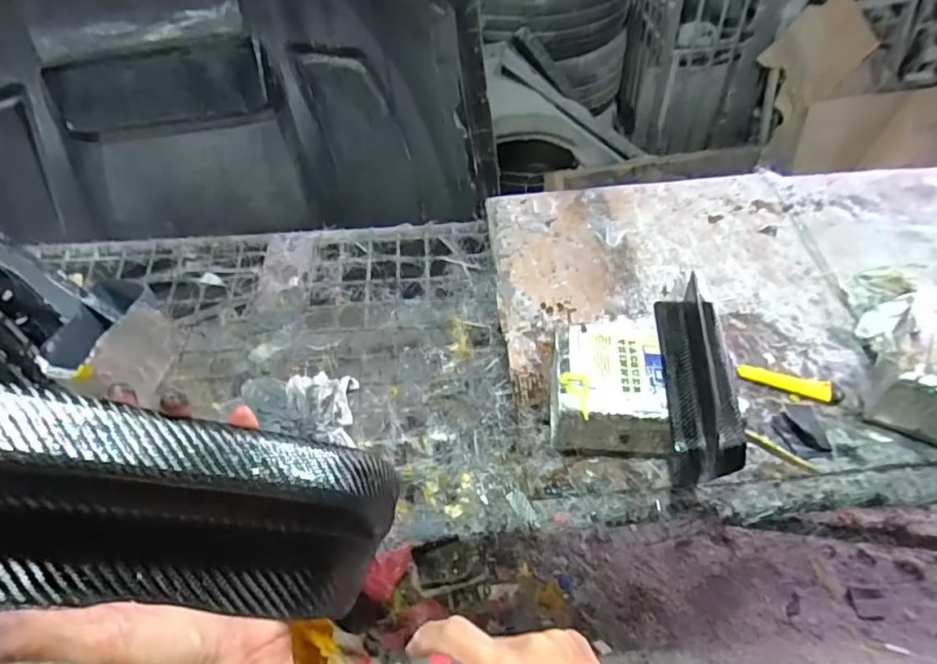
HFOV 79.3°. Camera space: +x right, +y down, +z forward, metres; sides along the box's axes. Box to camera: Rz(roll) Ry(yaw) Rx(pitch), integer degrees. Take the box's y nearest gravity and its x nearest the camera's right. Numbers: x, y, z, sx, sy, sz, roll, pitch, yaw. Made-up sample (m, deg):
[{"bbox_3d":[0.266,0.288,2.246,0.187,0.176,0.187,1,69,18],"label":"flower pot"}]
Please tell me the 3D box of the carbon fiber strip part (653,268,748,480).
[{"bbox_3d":[0.311,0.055,0.753,0.089,0.082,0.279,2,54,5],"label":"carbon fiber strip part"}]

